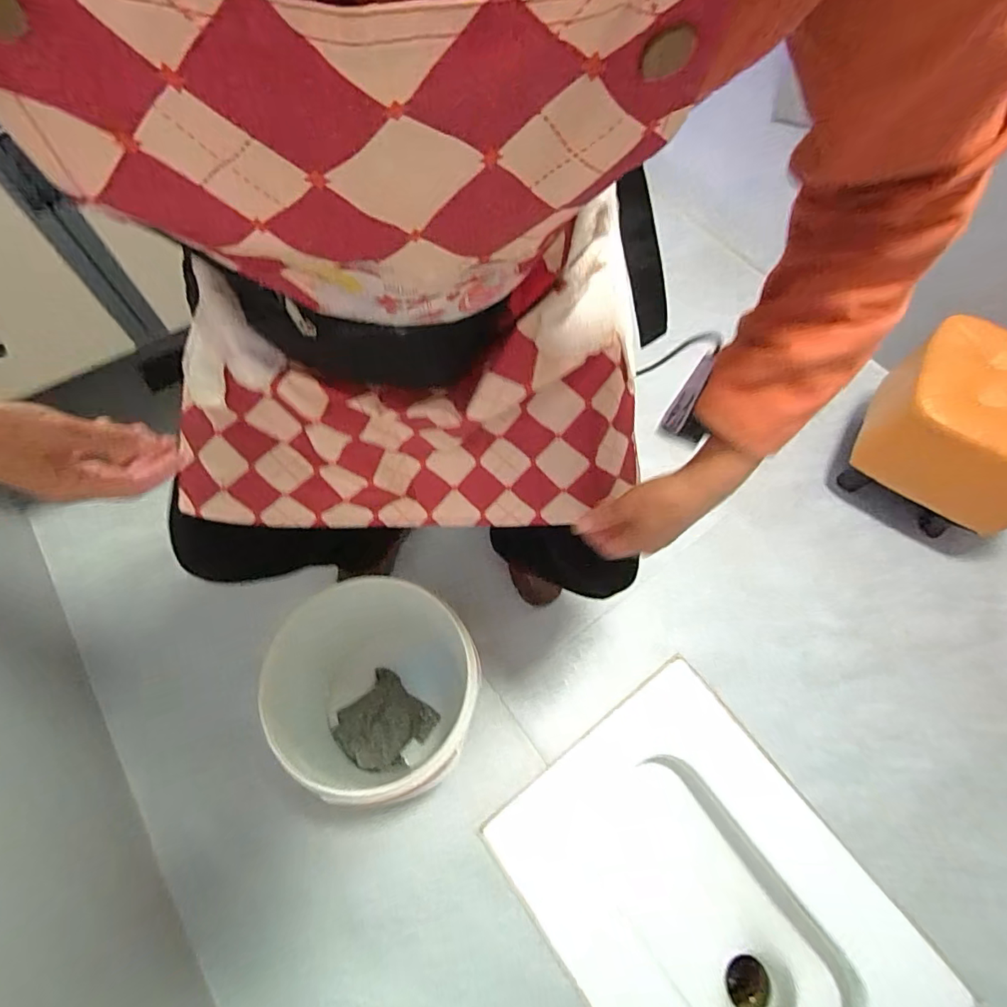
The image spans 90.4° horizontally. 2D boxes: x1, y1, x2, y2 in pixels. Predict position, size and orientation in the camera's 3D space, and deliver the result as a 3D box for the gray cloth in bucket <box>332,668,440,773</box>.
[{"bbox_3d":[-0.196,0.355,0.804,0.136,0.044,0.135,39,70,12],"label":"gray cloth in bucket"}]

